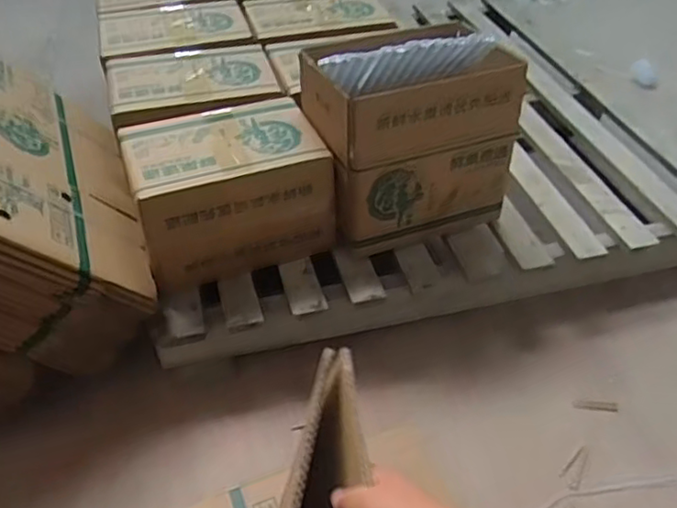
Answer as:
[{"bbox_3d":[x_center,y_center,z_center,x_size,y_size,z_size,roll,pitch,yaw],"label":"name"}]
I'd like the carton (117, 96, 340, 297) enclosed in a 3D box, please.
[{"bbox_3d":[-0.178,-0.110,1.083,0.303,0.187,0.228,-14,45,-12],"label":"carton"}]

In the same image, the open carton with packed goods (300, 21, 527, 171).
[{"bbox_3d":[0.116,-0.261,1.007,0.305,0.132,0.177,-15,45,-14],"label":"open carton with packed goods"}]

